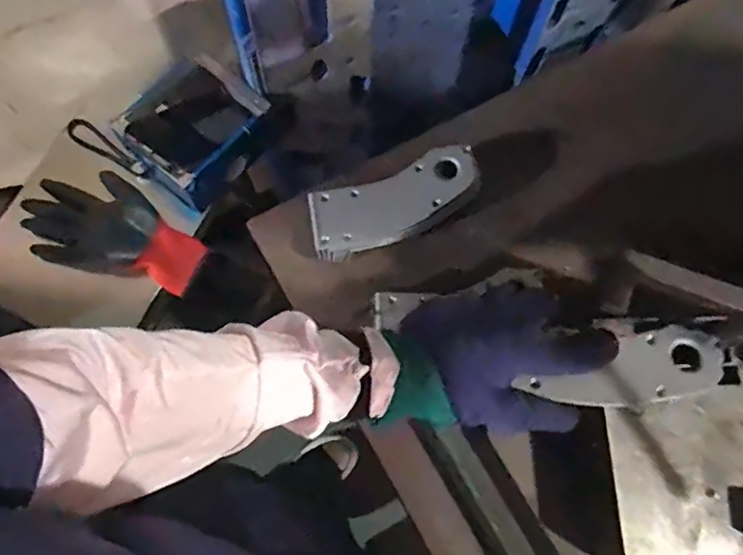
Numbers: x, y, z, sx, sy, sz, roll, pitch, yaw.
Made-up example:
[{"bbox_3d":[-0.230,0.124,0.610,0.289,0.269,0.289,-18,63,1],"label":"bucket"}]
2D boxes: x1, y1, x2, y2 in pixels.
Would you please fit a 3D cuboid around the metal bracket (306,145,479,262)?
[{"bbox_3d":[0.024,-0.074,0.622,0.177,0.040,0.066,-21,74,-7],"label":"metal bracket"}]

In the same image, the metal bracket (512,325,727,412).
[{"bbox_3d":[0.196,0.075,0.463,0.155,0.008,0.052,-15,74,-9],"label":"metal bracket"}]

